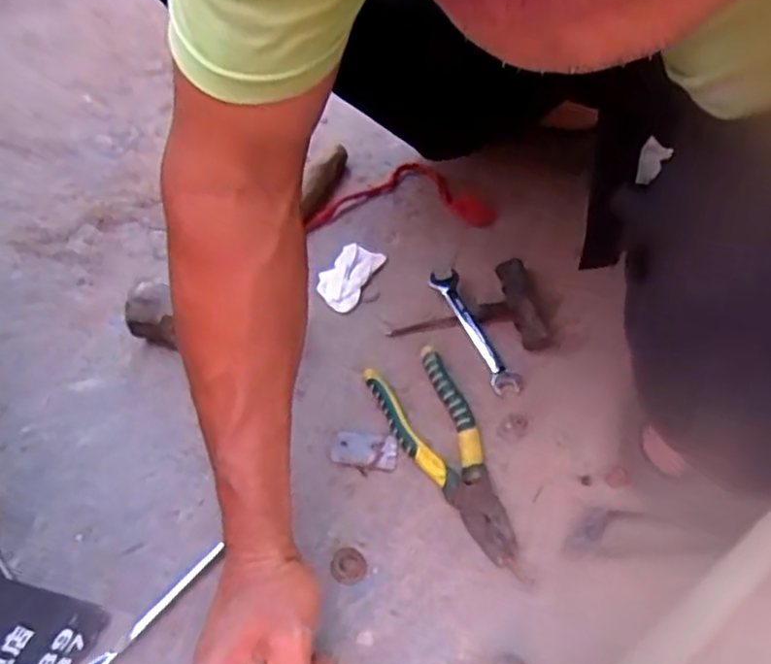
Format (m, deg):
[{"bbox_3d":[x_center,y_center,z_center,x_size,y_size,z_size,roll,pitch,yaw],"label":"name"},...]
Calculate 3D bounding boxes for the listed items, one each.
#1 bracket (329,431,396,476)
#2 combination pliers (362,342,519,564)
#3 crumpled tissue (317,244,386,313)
[{"bbox_3d":[-0.017,0.099,0.590,0.053,0.004,0.034,5,54,9],"label":"bracket"},{"bbox_3d":[0.051,0.094,0.574,0.066,0.016,0.191,-23,54,-11],"label":"combination pliers"},{"bbox_3d":[-0.037,-0.056,0.709,0.043,0.012,0.079,19,57,19],"label":"crumpled tissue"}]

